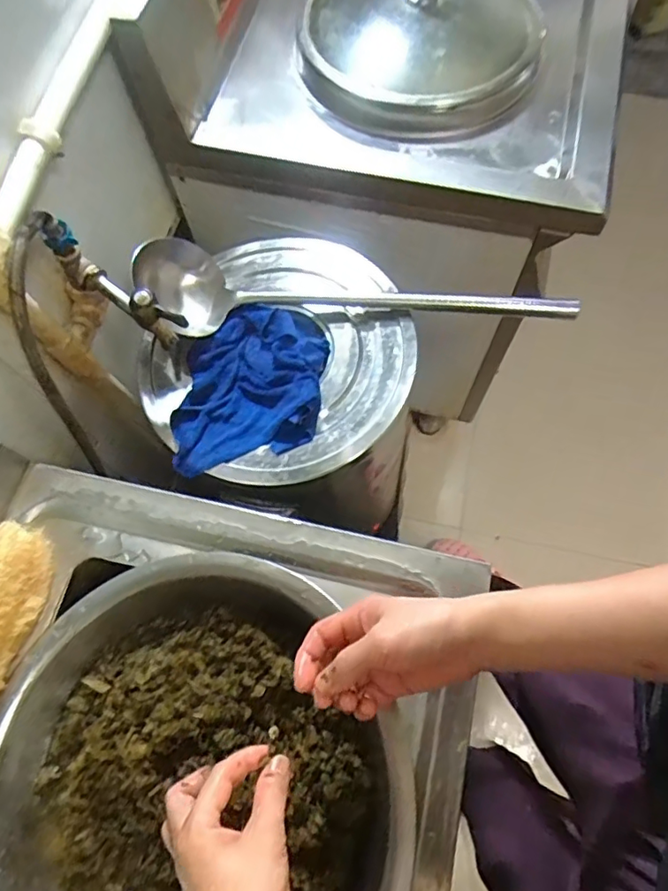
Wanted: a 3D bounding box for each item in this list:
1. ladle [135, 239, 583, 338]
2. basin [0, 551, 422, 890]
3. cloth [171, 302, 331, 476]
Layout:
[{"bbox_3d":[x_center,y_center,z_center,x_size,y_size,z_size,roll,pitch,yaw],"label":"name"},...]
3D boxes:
[{"bbox_3d":[0.025,-0.162,0.638,0.502,0.067,0.101,8,69,5],"label":"ladle"},{"bbox_3d":[-0.127,0.267,0.438,0.344,0.108,0.333,-1,69,2],"label":"basin"},{"bbox_3d":[-0.093,-0.069,0.634,0.155,0.032,0.206,7,69,5],"label":"cloth"}]

